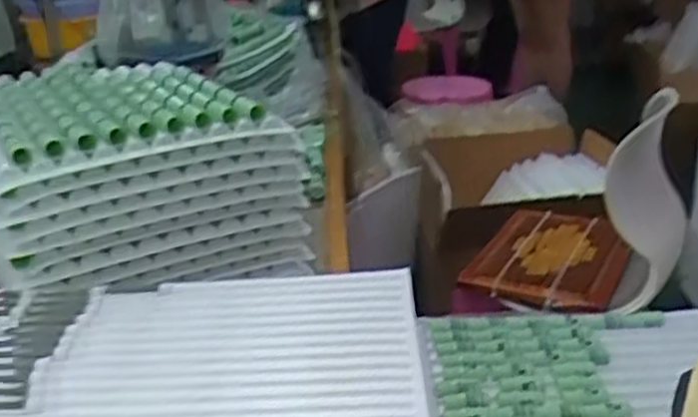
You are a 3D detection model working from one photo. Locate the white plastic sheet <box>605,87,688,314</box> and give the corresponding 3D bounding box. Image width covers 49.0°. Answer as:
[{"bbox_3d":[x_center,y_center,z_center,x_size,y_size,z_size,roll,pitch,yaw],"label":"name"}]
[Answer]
[{"bbox_3d":[0.489,-0.007,1.261,0.074,0.317,0.292,11,25,30],"label":"white plastic sheet"}]

